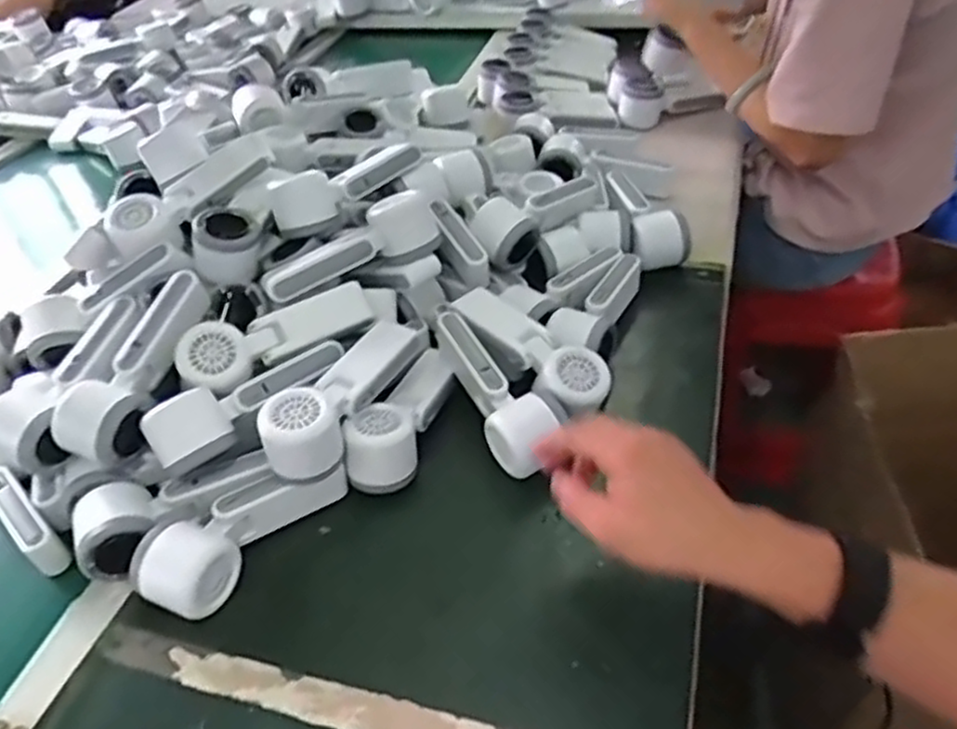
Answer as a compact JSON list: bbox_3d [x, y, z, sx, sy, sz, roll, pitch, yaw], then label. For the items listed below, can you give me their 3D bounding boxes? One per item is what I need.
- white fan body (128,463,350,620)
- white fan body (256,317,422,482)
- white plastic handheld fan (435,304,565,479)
[{"bbox_3d":[-0.179,0.118,0.560,0.073,0.057,0.165,28,40,31],"label":"white fan body"},{"bbox_3d":[-0.106,0.023,0.598,0.048,0.061,0.170,17,48,24],"label":"white fan body"},{"bbox_3d":[0.012,0.017,0.631,0.053,0.050,0.181,-22,45,-16],"label":"white plastic handheld fan"}]

